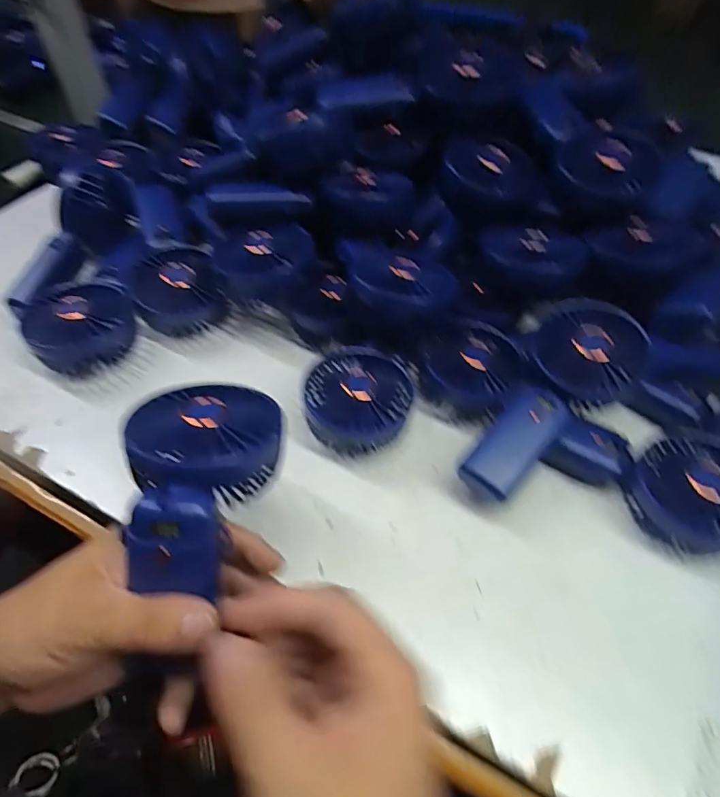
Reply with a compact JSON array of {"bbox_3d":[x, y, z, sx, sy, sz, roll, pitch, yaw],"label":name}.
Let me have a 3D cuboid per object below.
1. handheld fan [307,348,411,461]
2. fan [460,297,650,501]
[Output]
[{"bbox_3d":[-0.001,0.002,0.382,0.085,0.046,0.085,6,54,2],"label":"handheld fan"},{"bbox_3d":[0.143,-0.001,0.363,0.084,0.036,0.182,36,73,22],"label":"fan"}]

